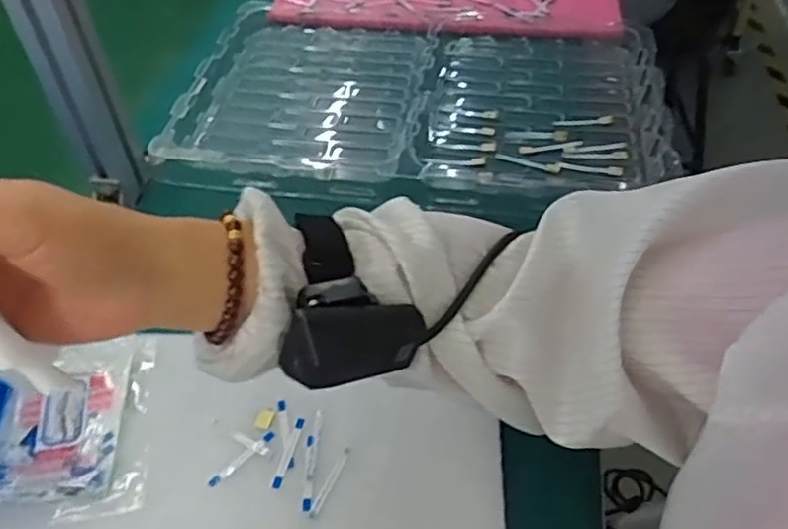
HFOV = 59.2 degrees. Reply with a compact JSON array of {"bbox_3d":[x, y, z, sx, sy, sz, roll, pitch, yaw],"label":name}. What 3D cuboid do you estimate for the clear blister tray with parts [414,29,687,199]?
[{"bbox_3d":[0.143,-0.163,0.683,0.224,0.030,0.255,3,46,7],"label":"clear blister tray with parts"}]

